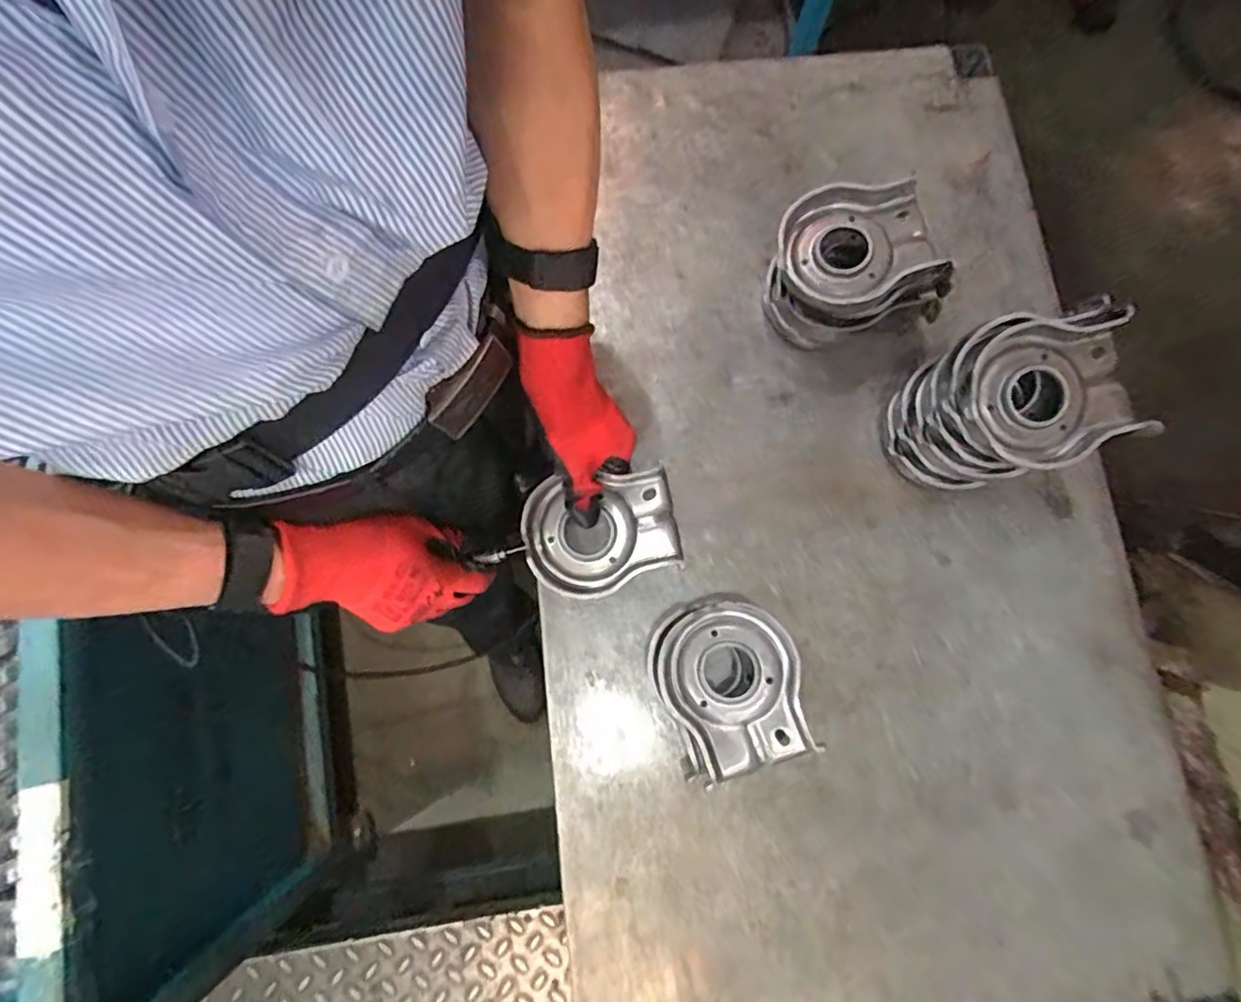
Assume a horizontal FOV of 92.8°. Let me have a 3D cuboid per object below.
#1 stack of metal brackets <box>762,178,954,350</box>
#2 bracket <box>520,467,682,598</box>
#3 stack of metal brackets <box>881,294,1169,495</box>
[{"bbox_3d":[0.205,-0.203,0.518,0.138,0.089,0.115,-11,80,-3],"label":"stack of metal brackets"},{"bbox_3d":[-0.015,0.029,0.480,0.123,0.031,0.092,-4,79,-1],"label":"bracket"},{"bbox_3d":[0.303,-0.073,0.472,0.145,0.115,0.109,-18,81,-4],"label":"stack of metal brackets"}]

